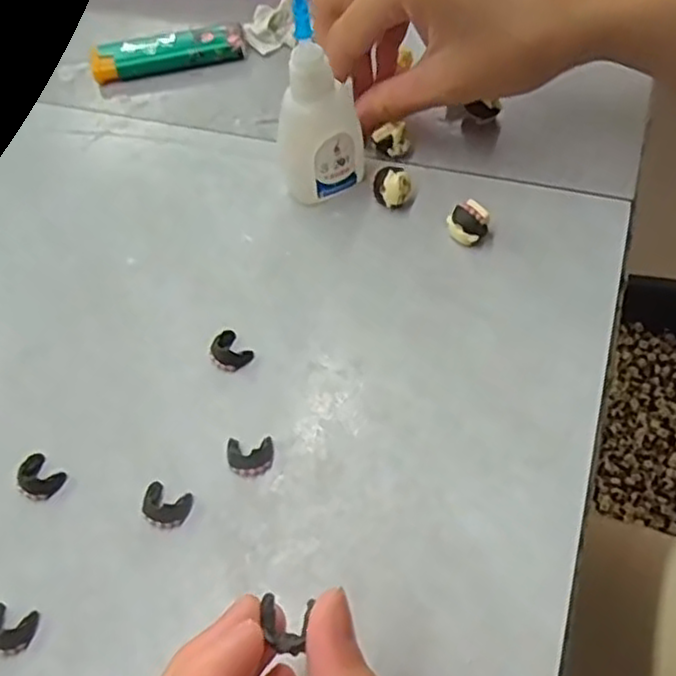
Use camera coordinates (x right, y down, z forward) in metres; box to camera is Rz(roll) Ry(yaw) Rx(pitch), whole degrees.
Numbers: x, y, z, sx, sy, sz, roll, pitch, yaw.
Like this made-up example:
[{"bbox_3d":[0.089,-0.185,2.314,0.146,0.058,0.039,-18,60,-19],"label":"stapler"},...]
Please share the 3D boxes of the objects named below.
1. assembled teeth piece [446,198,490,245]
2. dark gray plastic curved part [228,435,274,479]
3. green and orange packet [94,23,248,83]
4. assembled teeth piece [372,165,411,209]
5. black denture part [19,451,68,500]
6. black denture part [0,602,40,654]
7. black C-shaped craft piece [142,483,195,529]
[{"bbox_3d":[0.053,-0.047,0.291,0.016,0.015,0.012,13,58,13],"label":"assembled teeth piece"},{"bbox_3d":[-0.031,0.041,0.248,0.016,0.006,0.013,-5,56,2],"label":"dark gray plastic curved part"},{"bbox_3d":[-0.089,-0.150,0.377,0.079,0.012,0.022,-9,56,-1],"label":"green and orange packet"},{"bbox_3d":[0.023,-0.064,0.305,0.016,0.014,0.013,-1,56,5],"label":"assembled teeth piece"},{"bbox_3d":[-0.105,0.048,0.250,0.017,0.006,0.014,29,63,22],"label":"black denture part"},{"bbox_3d":[-0.103,0.090,0.221,0.016,0.006,0.013,7,57,10],"label":"black denture part"},{"bbox_3d":[-0.058,0.056,0.240,0.016,0.007,0.013,13,58,14],"label":"black C-shaped craft piece"}]

